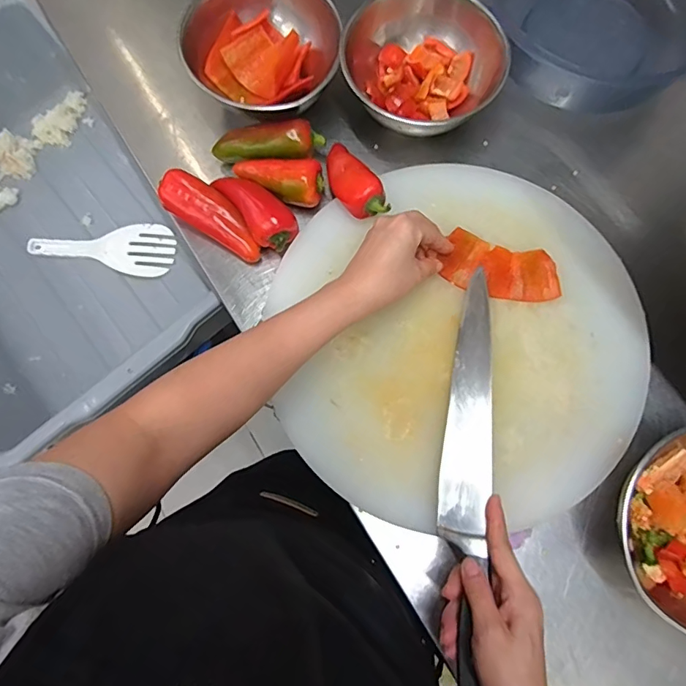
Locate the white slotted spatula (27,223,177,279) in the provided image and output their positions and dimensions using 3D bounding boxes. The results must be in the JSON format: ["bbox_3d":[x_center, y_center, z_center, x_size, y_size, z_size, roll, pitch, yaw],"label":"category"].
[{"bbox_3d":[-0.405,-0.163,0.796,0.243,0.020,0.089,7,77,3],"label":"white slotted spatula"}]

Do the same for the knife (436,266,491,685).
[{"bbox_3d":[0.107,0.103,0.414,0.039,0.021,0.355,7,70,3],"label":"knife"}]

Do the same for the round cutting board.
[{"bbox_3d":[0.108,-0.009,0.464,0.361,0.025,0.356,35,80,9],"label":"round cutting board"}]

